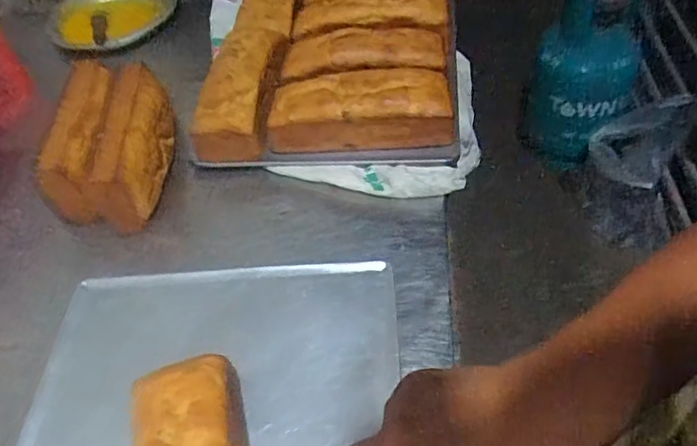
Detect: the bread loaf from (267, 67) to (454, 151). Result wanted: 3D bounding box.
[{"bbox_3d":[0.015,-0.127,0.668,0.209,0.078,0.083,-3,47,7],"label":"bread loaf"}]

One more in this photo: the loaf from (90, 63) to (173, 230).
[{"bbox_3d":[-0.251,-0.096,0.680,0.064,0.088,0.210,-6,47,4],"label":"loaf"}]

